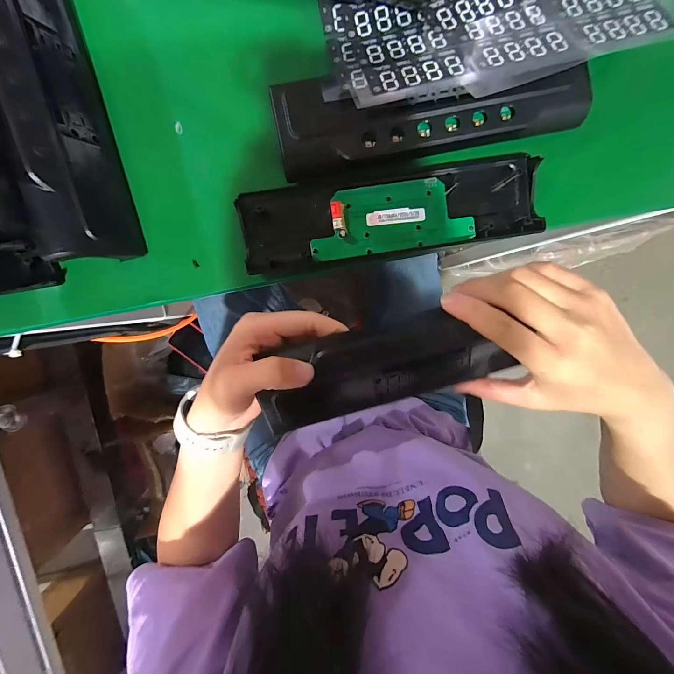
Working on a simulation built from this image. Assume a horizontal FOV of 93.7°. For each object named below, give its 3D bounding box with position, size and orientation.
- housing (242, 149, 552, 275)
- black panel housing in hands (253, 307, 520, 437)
[{"bbox_3d":[0.045,-0.104,0.265,0.244,0.021,0.067,-9,97,-1],"label":"housing"},{"bbox_3d":[0.032,0.017,0.242,0.182,0.032,0.068,-14,118,-4],"label":"black panel housing in hands"}]

